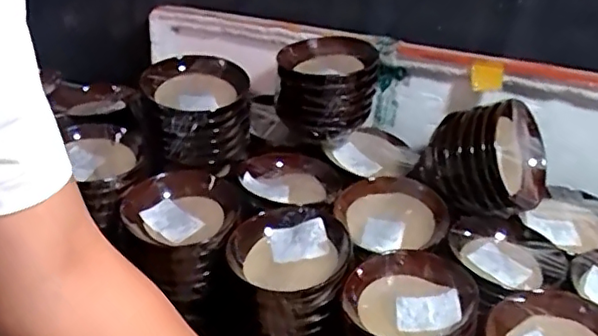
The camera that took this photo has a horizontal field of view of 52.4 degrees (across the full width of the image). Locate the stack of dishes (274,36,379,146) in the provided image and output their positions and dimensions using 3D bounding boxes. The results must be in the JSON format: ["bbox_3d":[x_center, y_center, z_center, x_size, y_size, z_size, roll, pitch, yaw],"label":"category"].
[{"bbox_3d":[0.046,-0.106,0.878,0.123,0.123,0.129,23,33,25],"label":"stack of dishes"}]

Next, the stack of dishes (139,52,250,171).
[{"bbox_3d":[-0.141,-0.066,0.818,0.122,0.130,0.120,22,33,25],"label":"stack of dishes"}]

